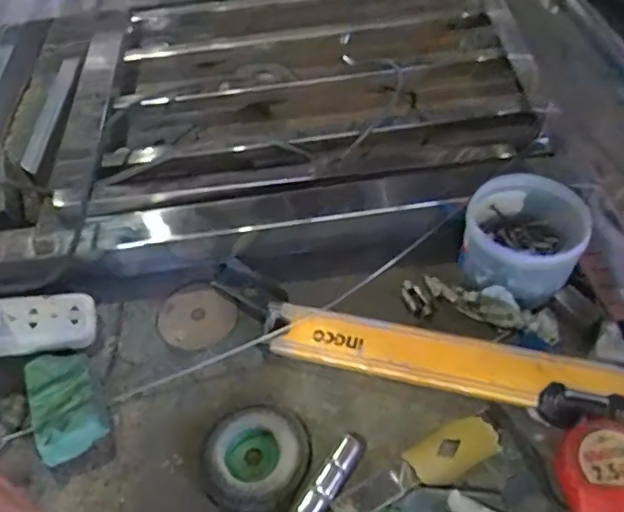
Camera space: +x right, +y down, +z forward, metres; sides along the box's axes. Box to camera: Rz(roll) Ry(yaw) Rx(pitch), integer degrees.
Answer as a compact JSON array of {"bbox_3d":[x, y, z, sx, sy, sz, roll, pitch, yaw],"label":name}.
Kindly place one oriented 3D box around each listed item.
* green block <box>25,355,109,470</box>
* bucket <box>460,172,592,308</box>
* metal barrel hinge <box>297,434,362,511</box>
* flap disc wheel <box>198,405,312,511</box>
[{"bbox_3d":[-0.232,0.138,0.527,0.059,0.033,0.101,-24,51,-15],"label":"green block"},{"bbox_3d":[0.210,-0.013,0.572,0.109,0.089,0.102,-2,49,3],"label":"bucket"},{"bbox_3d":[0.015,0.187,0.466,0.018,0.020,0.076,26,56,25],"label":"metal barrel hinge"},{"bbox_3d":[-0.051,0.177,0.487,0.091,0.017,0.095,-2,49,3],"label":"flap disc wheel"}]

